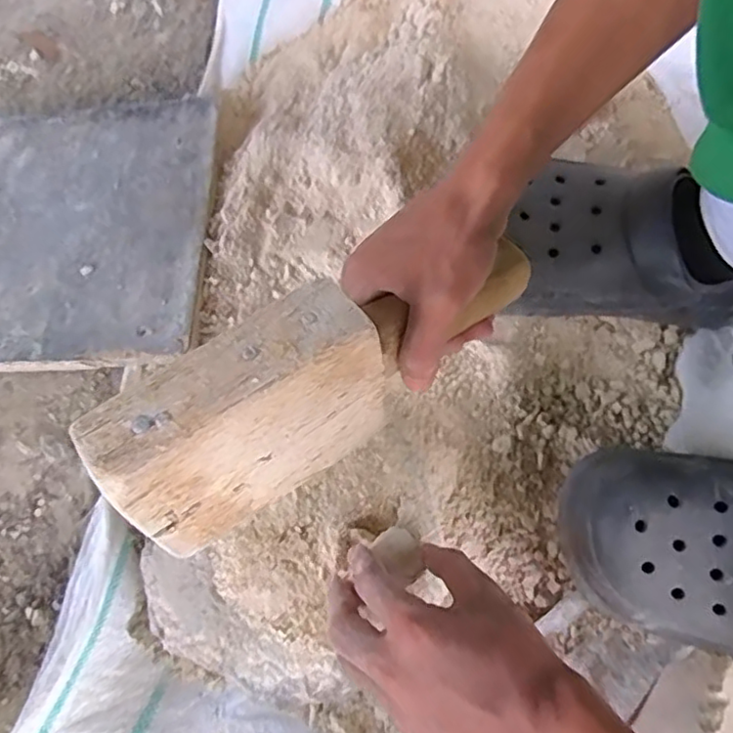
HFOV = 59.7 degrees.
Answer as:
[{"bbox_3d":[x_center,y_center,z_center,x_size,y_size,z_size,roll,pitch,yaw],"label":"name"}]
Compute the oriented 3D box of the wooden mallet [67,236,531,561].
[{"bbox_3d":[-0.017,-0.004,0.332,0.239,0.095,0.064,-37,71,-8],"label":"wooden mallet"}]

